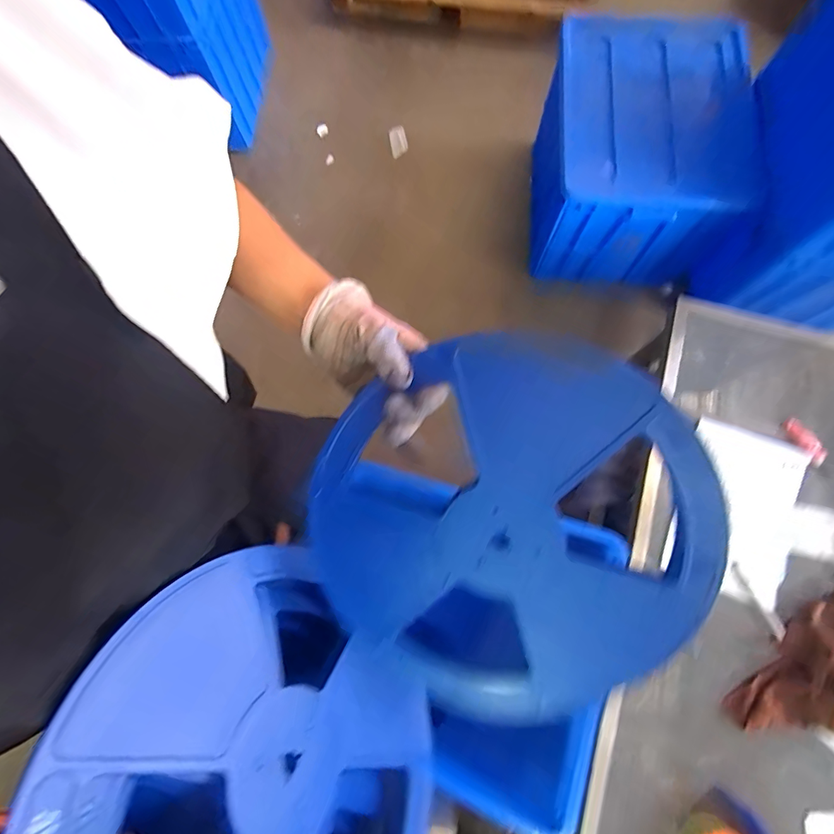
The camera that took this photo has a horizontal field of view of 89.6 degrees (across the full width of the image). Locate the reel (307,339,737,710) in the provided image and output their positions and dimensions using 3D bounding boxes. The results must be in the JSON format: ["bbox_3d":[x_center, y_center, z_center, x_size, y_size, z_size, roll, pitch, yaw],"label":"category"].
[{"bbox_3d":[0.062,0.098,0.351,0.302,0.036,0.325,3,101,13],"label":"reel"}]

